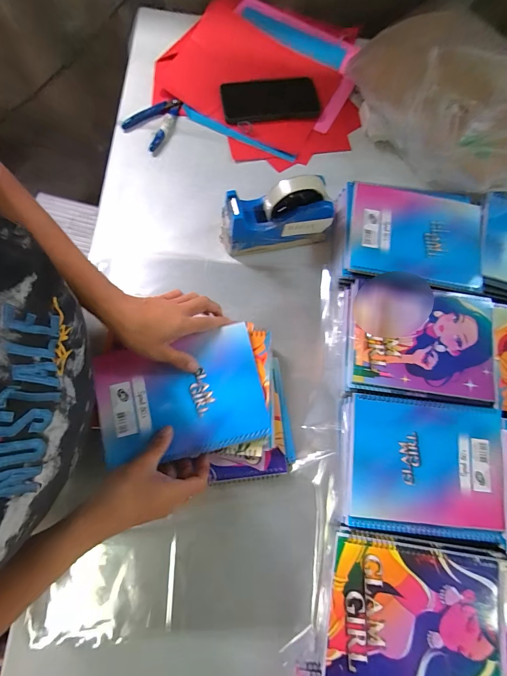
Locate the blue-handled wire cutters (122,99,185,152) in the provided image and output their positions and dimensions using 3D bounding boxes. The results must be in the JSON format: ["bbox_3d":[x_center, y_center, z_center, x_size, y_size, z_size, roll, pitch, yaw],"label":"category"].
[{"bbox_3d":[-0.162,-0.370,0.534,0.068,0.026,0.099,41,81,10],"label":"blue-handled wire cutters"}]

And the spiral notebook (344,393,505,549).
[{"bbox_3d":[0.218,0.161,0.396,0.199,0.015,0.162,6,76,3],"label":"spiral notebook"}]

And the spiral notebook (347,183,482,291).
[{"bbox_3d":[0.245,-0.153,0.471,0.199,0.018,0.145,8,76,4],"label":"spiral notebook"}]

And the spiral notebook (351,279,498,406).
[{"bbox_3d":[0.237,0.003,0.431,0.200,0.011,0.150,5,76,3],"label":"spiral notebook"}]

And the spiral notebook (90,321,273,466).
[{"bbox_3d":[-0.088,0.071,0.389,0.194,0.008,0.142,-12,78,-9],"label":"spiral notebook"}]

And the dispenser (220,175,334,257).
[{"bbox_3d":[0.033,-0.176,0.460,0.160,0.103,0.059,-5,77,-6],"label":"dispenser"}]

